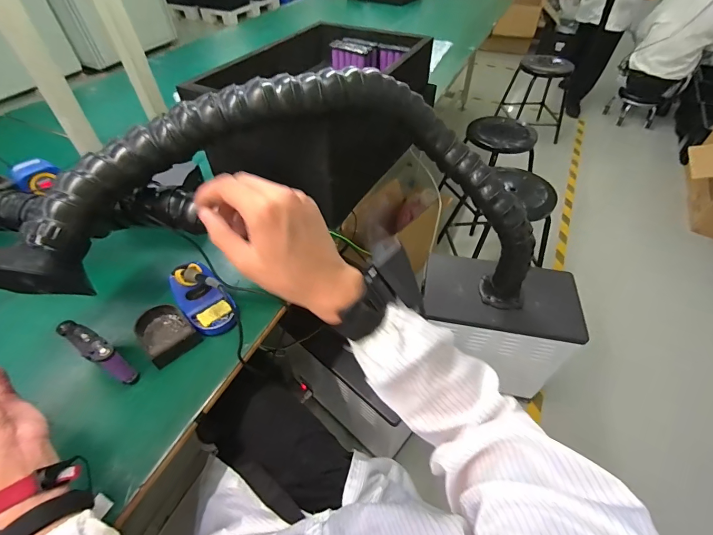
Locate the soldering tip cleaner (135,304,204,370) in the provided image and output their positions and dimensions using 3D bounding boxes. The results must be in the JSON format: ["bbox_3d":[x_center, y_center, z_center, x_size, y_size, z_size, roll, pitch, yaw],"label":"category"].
[{"bbox_3d":[-0.320,0.105,0.590,0.108,0.038,0.085,36,58,28],"label":"soldering tip cleaner"}]

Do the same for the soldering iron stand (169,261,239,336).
[{"bbox_3d":[-0.271,0.039,0.602,0.080,0.091,0.143,-33,56,-25],"label":"soldering iron stand"}]

